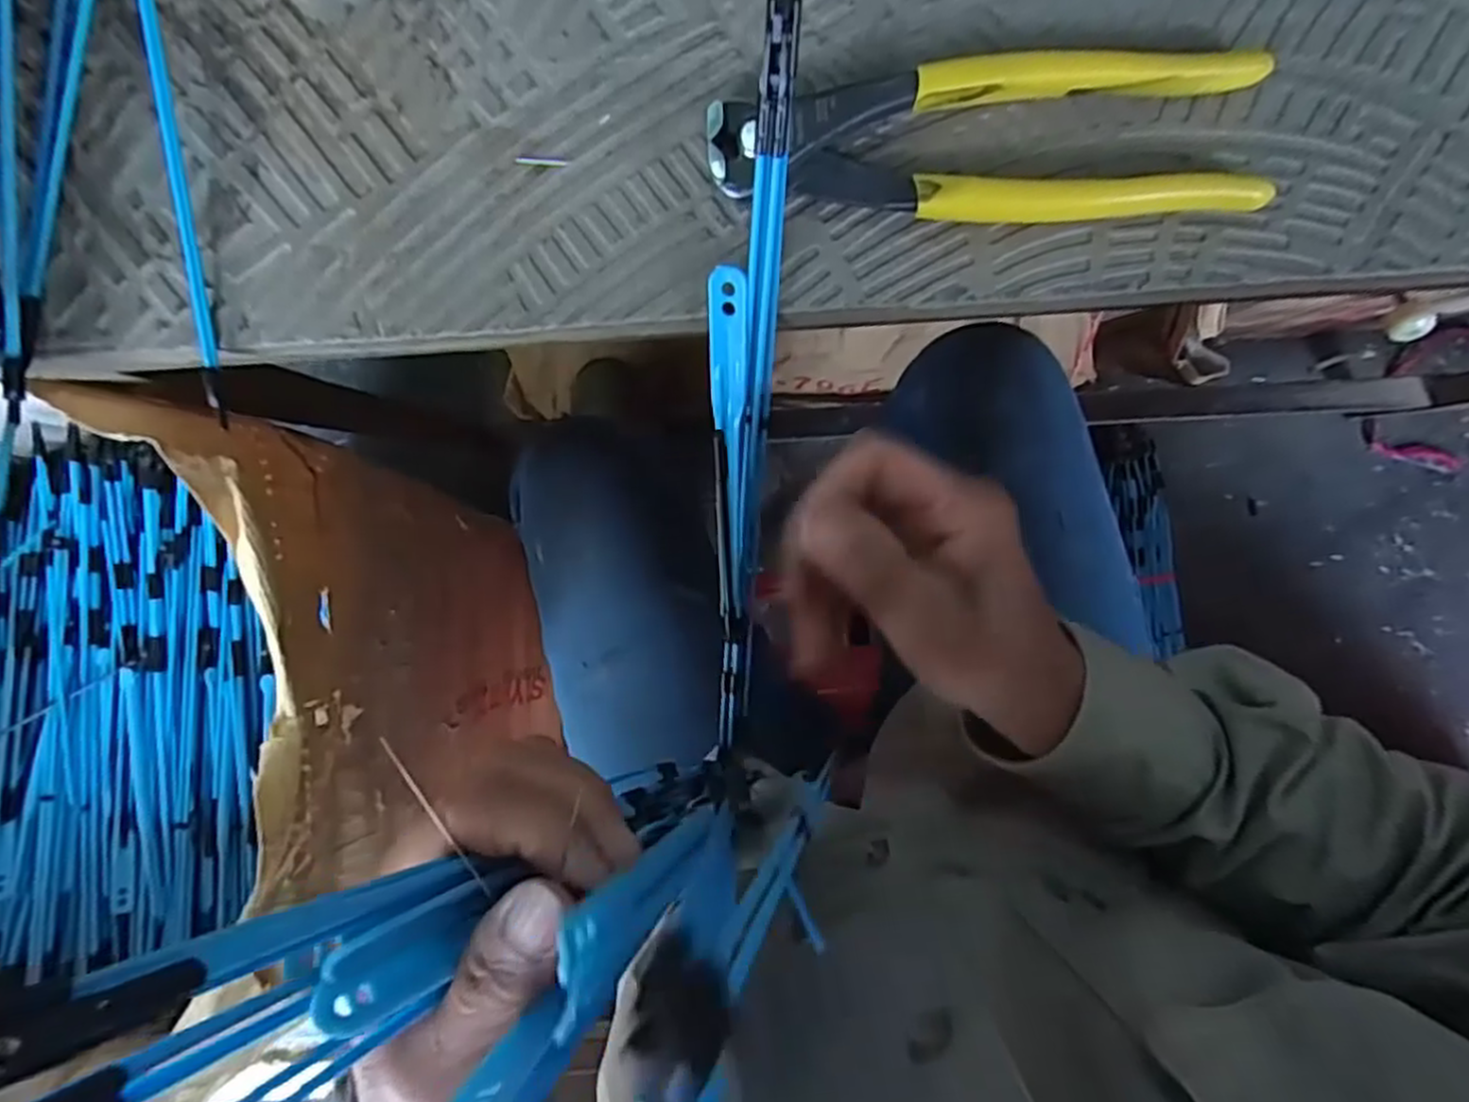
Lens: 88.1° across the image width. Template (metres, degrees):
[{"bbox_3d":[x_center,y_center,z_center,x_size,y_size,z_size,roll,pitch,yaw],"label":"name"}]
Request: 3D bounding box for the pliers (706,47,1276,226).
[{"bbox_3d":[0.076,-0.123,0.229,0.166,0.014,0.045,-3,93,0],"label":"pliers"}]

